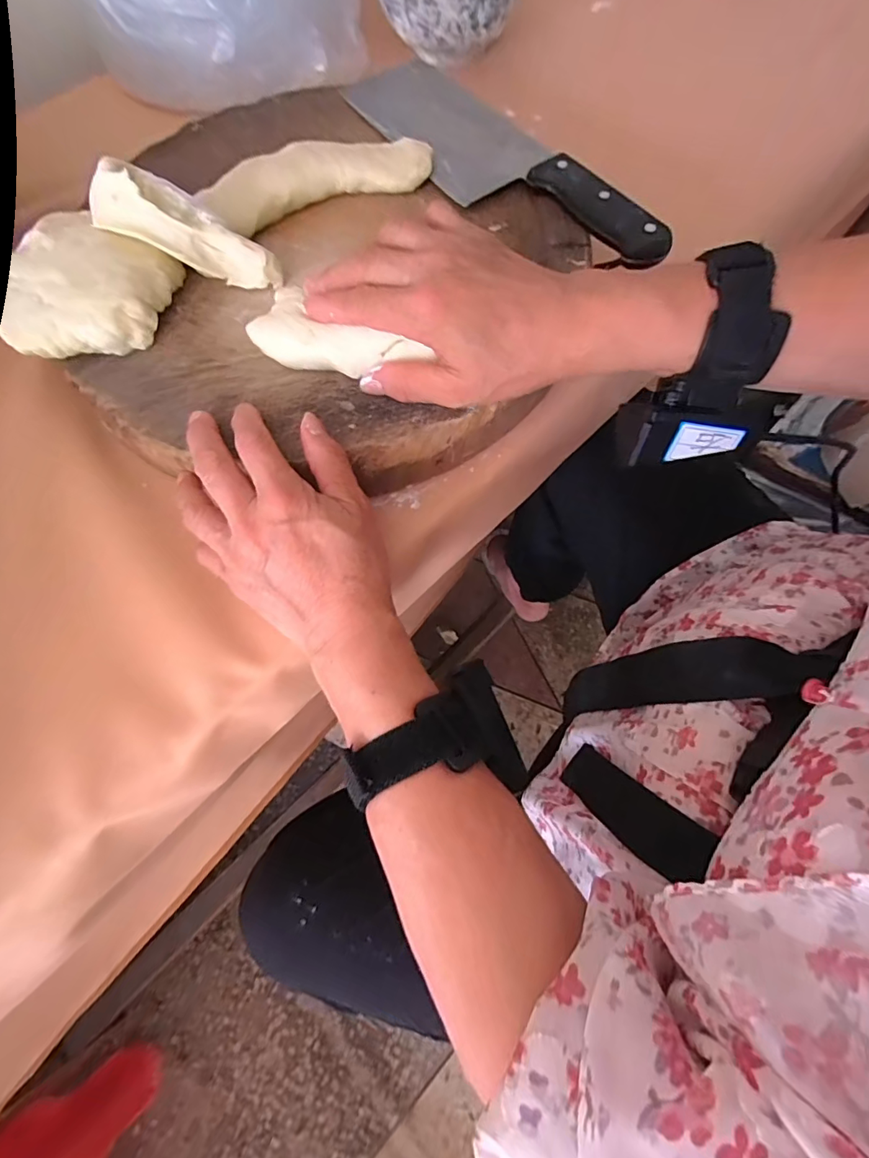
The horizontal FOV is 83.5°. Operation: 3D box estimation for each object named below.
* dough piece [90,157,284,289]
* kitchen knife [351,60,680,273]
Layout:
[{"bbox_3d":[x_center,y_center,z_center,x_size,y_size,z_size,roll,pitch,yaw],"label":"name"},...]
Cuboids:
[{"bbox_3d":[-0.147,-0.211,0.295,0.106,0.026,0.035,20,68,-18],"label":"dough piece"},{"bbox_3d":[0.038,-0.294,0.338,0.075,0.017,0.277,-32,71,-10],"label":"kitchen knife"}]

